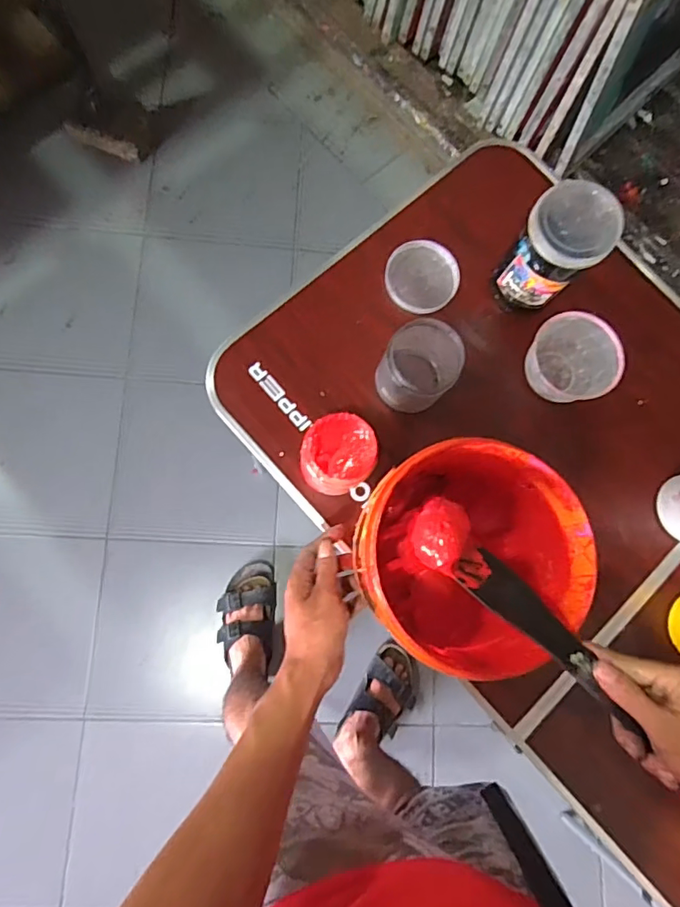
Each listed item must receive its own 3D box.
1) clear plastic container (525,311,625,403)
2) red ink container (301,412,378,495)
[{"bbox_3d":[0.300,-0.123,0.710,0.110,0.068,0.110,0,79,-5],"label":"clear plastic container"},{"bbox_3d":[-0.004,0.004,0.636,0.084,0.091,0.081,-2,79,-6],"label":"red ink container"}]

